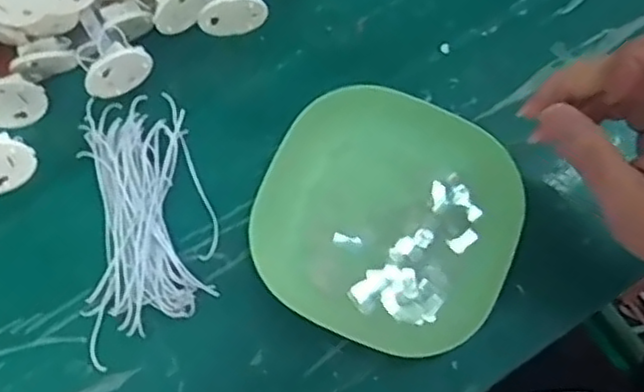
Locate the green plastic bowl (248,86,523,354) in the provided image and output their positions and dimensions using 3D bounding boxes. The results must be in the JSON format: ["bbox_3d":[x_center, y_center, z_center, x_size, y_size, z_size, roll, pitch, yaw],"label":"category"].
[{"bbox_3d":[0.038,0.013,0.394,0.142,0.030,0.133,20,73,3],"label":"green plastic bowl"}]

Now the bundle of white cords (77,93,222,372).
[{"bbox_3d":[-0.099,0.011,0.398,0.071,0.018,0.141,-5,73,-4],"label":"bundle of white cords"}]

